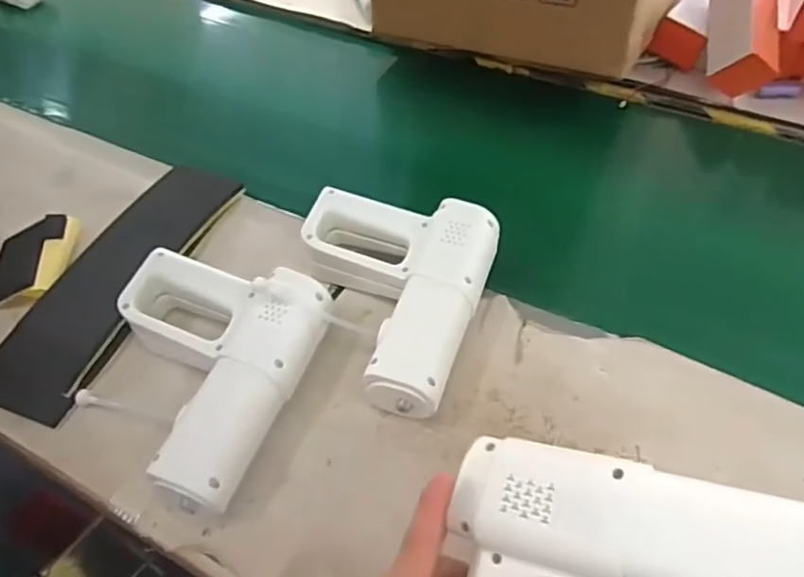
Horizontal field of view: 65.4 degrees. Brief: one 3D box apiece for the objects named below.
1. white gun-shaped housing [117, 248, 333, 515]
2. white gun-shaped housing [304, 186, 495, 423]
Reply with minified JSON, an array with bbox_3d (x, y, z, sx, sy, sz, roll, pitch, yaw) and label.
[{"bbox_3d":[-0.182,0.067,0.542,0.184,0.065,0.210,14,53,16],"label":"white gun-shaped housing"},{"bbox_3d":[-0.023,0.004,0.587,0.184,0.066,0.214,14,53,15],"label":"white gun-shaped housing"}]

